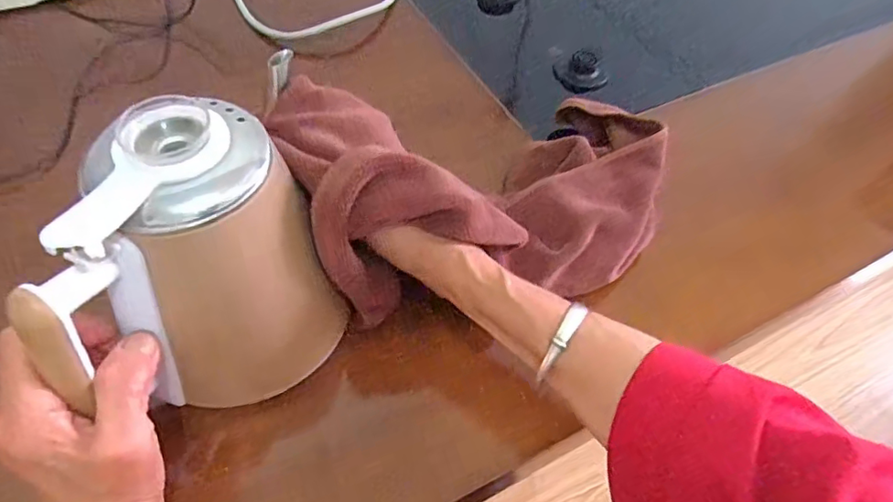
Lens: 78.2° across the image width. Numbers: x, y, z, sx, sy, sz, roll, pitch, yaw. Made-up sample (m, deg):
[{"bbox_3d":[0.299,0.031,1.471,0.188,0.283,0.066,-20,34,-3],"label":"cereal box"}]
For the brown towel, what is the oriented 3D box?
[{"bbox_3d":[0.039,-0.046,0.380,0.289,0.080,0.143,-8,51,-36],"label":"brown towel"}]

